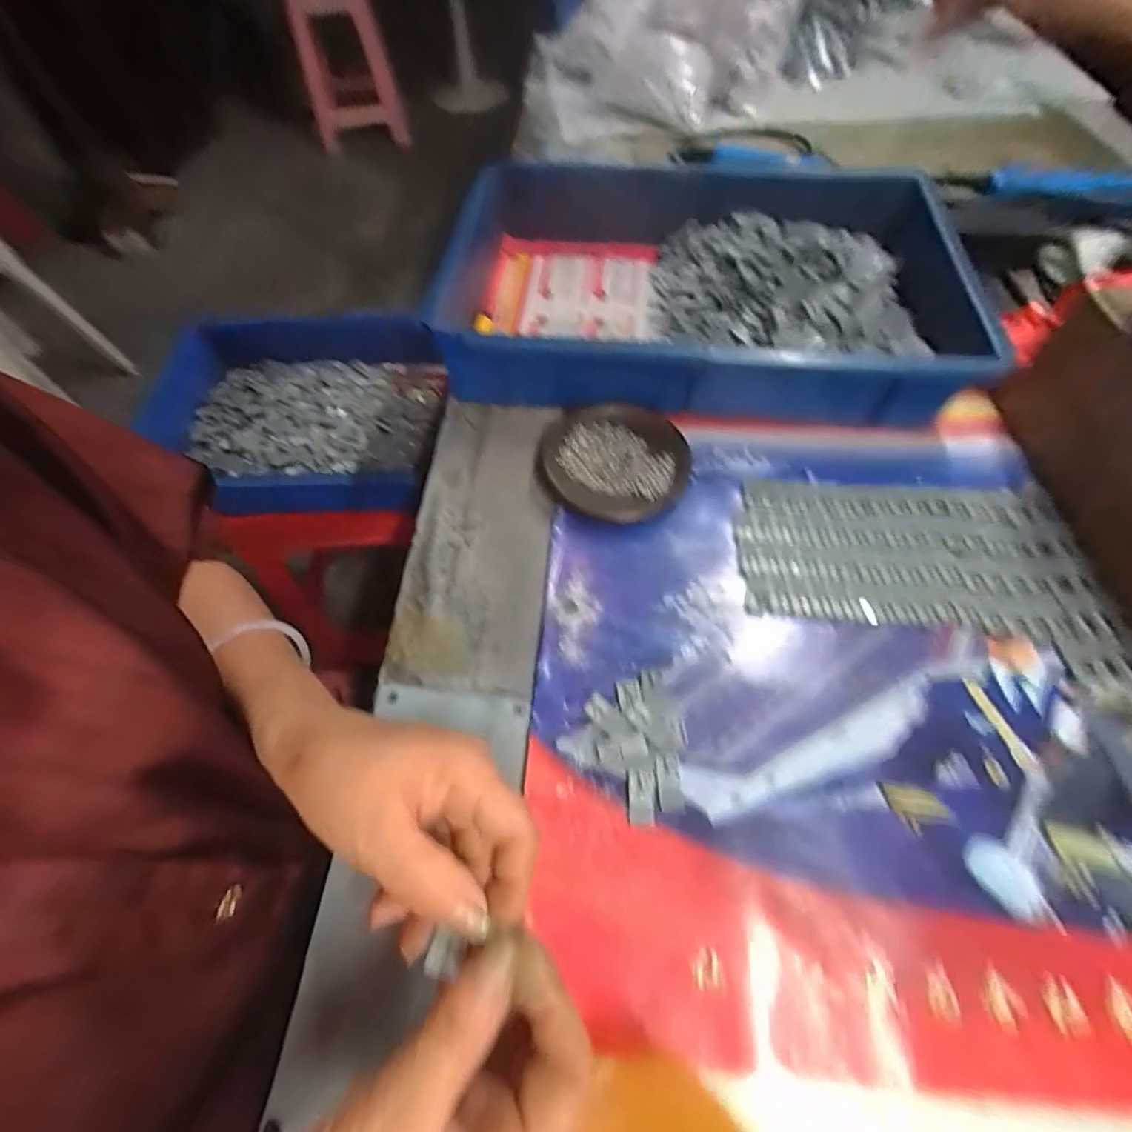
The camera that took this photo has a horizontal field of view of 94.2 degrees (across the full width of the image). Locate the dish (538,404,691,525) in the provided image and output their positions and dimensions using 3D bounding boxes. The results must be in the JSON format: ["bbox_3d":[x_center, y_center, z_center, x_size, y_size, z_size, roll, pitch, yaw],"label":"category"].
[{"bbox_3d":[0.036,-0.081,0.410,0.112,0.014,0.100,20,62,13],"label":"dish"}]

